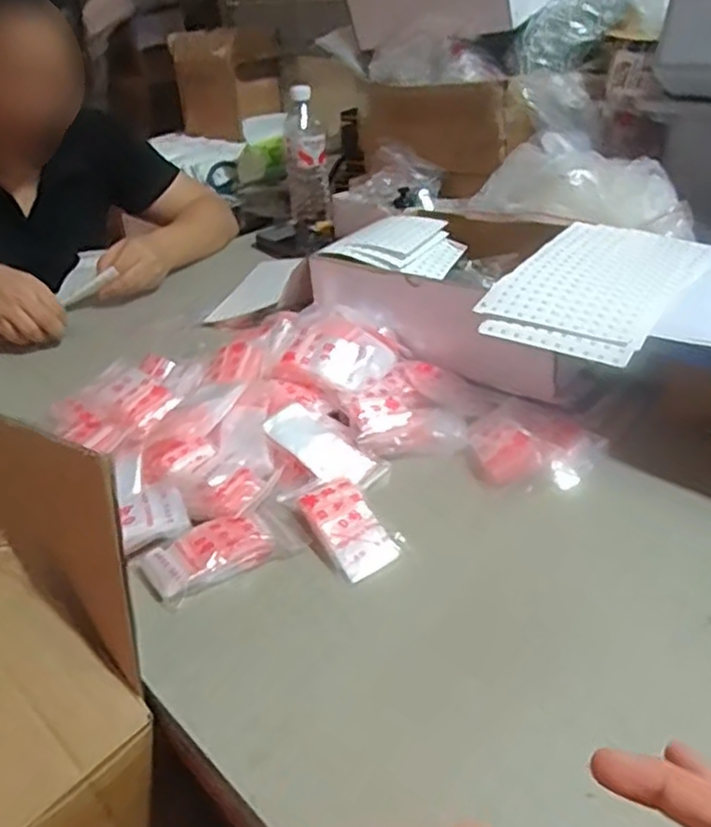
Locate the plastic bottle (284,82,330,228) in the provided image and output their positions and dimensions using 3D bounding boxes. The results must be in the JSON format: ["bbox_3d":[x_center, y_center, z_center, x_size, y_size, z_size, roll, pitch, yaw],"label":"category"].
[{"bbox_3d":[-0.082,-0.422,1.177,0.069,0.199,0.072,-6,31,-2],"label":"plastic bottle"}]

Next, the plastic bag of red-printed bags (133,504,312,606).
[{"bbox_3d":[-0.098,0.100,0.527,0.114,0.025,0.050,-20,35,-23],"label":"plastic bag of red-printed bags"}]

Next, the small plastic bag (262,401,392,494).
[{"bbox_3d":[-0.026,0.032,0.608,0.106,0.009,0.056,31,40,8],"label":"small plastic bag"}]

